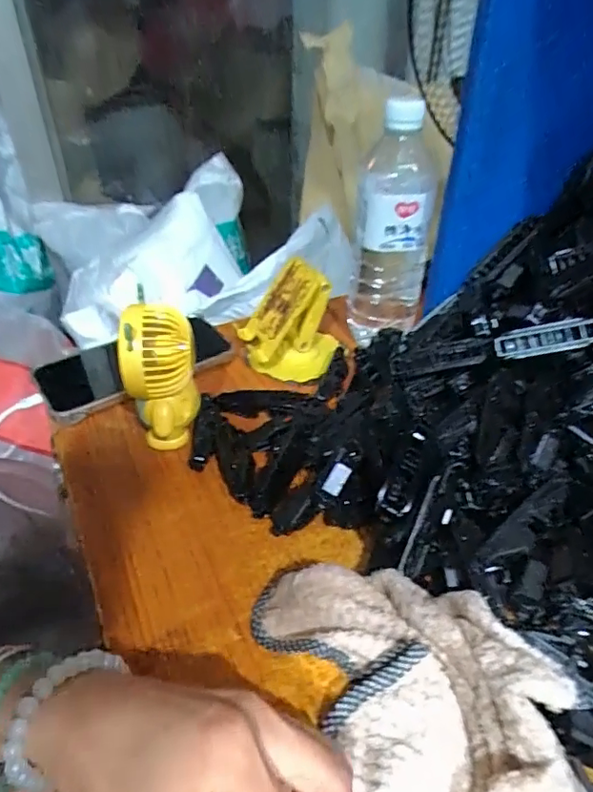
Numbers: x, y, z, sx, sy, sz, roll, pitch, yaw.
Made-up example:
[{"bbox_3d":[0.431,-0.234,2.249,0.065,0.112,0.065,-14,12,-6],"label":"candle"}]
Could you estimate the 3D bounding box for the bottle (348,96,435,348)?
[{"bbox_3d":[0.084,-0.142,0.487,0.065,0.212,0.057,1,39,2],"label":"bottle"}]

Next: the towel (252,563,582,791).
[{"bbox_3d":[0.056,0.141,0.250,0.106,0.050,0.183,-17,42,-19],"label":"towel"}]

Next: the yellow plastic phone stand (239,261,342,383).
[{"bbox_3d":[-0.004,-0.065,0.484,0.092,0.093,0.066,-7,39,-7],"label":"yellow plastic phone stand"}]

